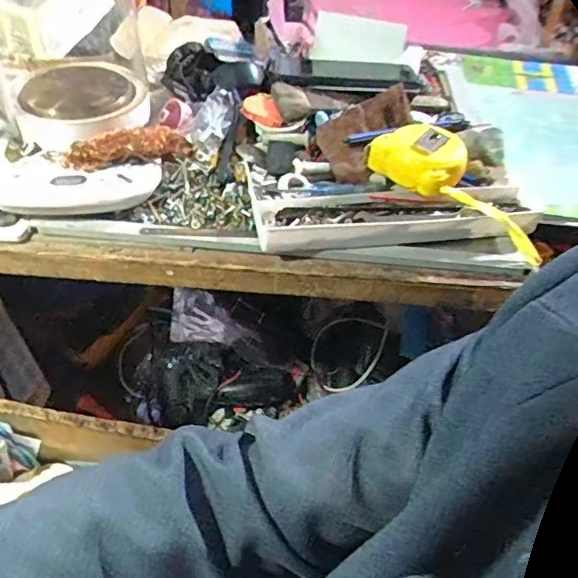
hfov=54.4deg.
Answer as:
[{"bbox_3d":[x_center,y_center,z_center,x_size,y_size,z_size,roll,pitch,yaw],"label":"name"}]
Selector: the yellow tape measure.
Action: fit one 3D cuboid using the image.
[{"bbox_3d":[0.163,-0.094,0.530,0.182,0.046,0.066,40,54,9],"label":"yellow tape measure"}]

